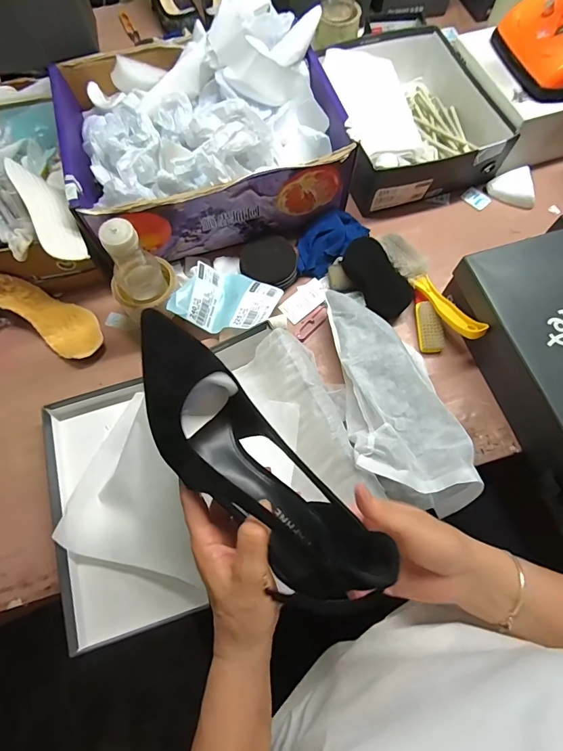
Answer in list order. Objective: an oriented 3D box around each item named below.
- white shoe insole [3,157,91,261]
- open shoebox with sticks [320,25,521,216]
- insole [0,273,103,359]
[{"bbox_3d":[-0.321,-0.226,0.534,0.056,0.016,0.168,-18,72,-46],"label":"white shoe insole"},{"bbox_3d":[0.209,-0.473,0.700,0.252,0.093,0.336,-18,71,-6],"label":"open shoebox with sticks"},{"bbox_3d":[-0.357,-0.093,0.591,0.192,0.040,0.078,32,73,-5],"label":"insole"}]

